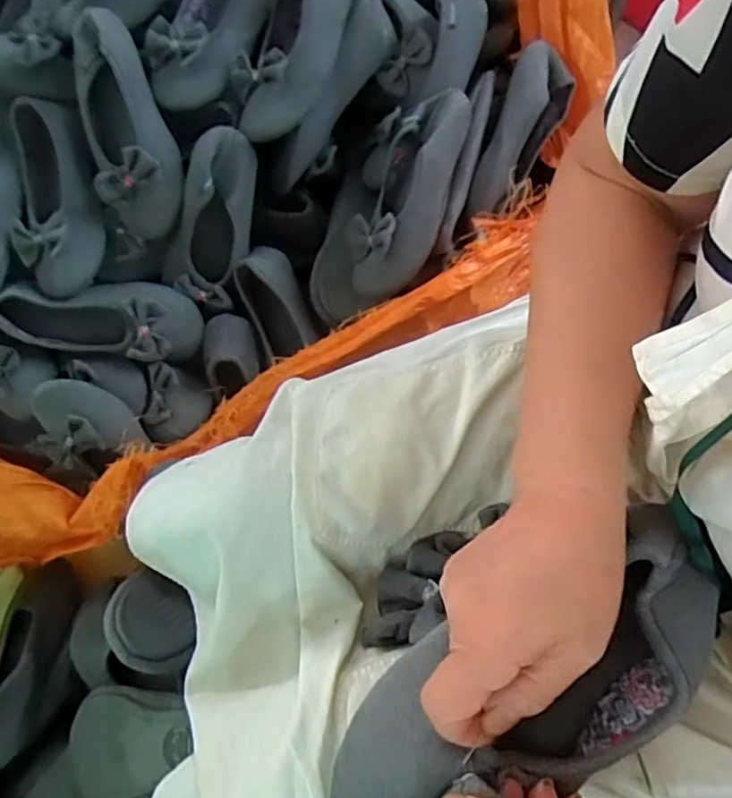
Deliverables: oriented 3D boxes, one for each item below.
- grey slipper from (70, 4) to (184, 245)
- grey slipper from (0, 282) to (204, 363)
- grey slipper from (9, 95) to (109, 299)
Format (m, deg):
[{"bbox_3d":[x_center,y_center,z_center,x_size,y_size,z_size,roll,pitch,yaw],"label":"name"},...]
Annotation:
[{"bbox_3d":[-0.275,-0.313,0.660,0.096,0.062,0.249,-17,92,-5],"label":"grey slipper"},{"bbox_3d":[-0.315,-0.099,0.694,0.230,0.063,0.090,2,66,3],"label":"grey slipper"},{"bbox_3d":[-0.360,-0.240,0.683,0.108,0.055,0.231,-7,92,0],"label":"grey slipper"}]

